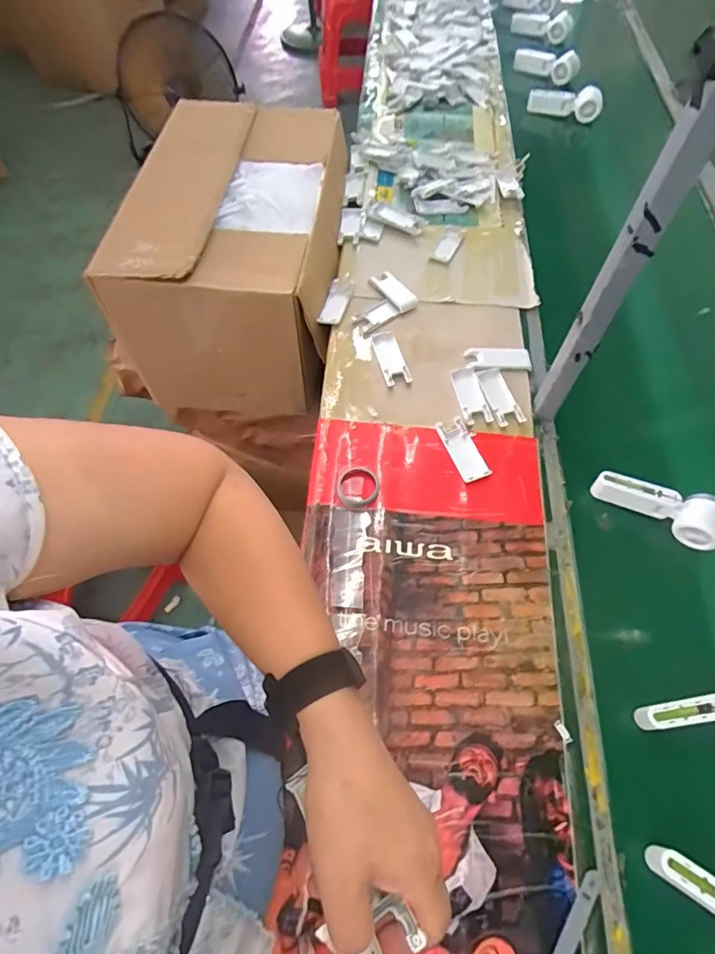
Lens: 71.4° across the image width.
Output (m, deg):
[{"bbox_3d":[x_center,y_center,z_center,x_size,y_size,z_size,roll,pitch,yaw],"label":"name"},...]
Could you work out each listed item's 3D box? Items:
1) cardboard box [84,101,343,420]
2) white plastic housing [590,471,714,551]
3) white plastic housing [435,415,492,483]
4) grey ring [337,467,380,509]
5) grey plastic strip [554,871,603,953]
[{"bbox_3d":[-0.218,-0.446,1.019,0.365,0.376,0.534,5,61,3],"label":"cardboard box"},{"bbox_3d":[0.405,0.044,0.672,0.169,0.040,0.067,17,62,8],"label":"white plastic housing"},{"bbox_3d":[0.153,-0.041,0.722,0.046,0.007,0.102,-16,63,-12],"label":"white plastic housing"},{"bbox_3d":[0.000,0.015,0.687,0.057,0.014,0.060,1,61,-2],"label":"grey ring"},{"bbox_3d":[0.206,0.422,0.469,0.016,0.006,0.095,34,64,15],"label":"grey plastic strip"}]

